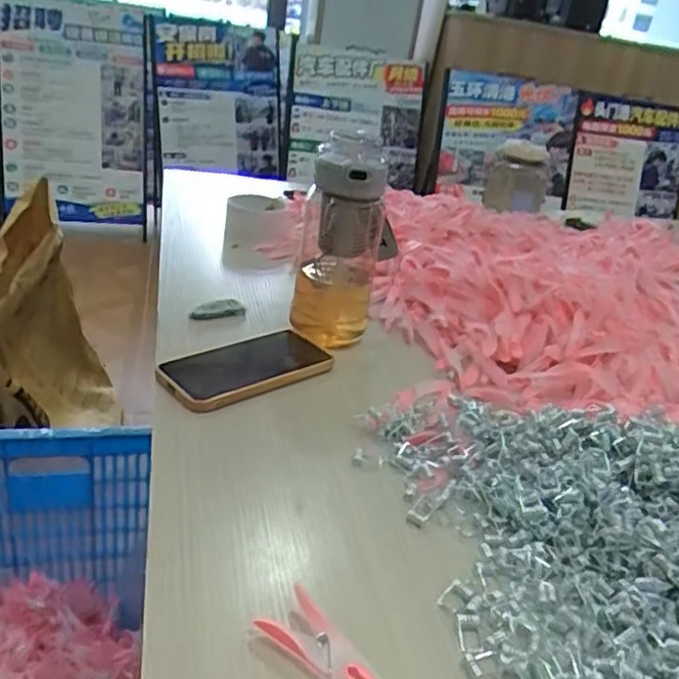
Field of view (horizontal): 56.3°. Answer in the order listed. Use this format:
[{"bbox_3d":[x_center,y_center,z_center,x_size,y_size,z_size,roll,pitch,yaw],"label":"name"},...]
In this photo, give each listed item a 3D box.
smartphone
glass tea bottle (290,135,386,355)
[{"bbox_3d":[-0.084,0.025,0.598,0.083,0.015,0.169,29,35,36],"label":"smartphone"},{"bbox_3d":[0.001,-0.098,0.647,0.073,0.207,0.070,11,28,7],"label":"glass tea bottle"}]

